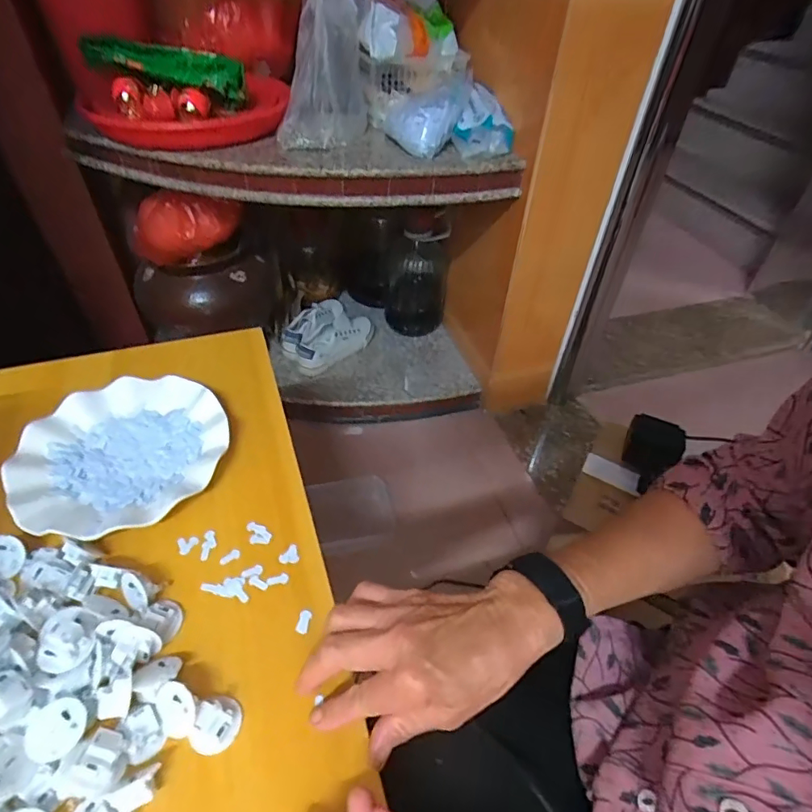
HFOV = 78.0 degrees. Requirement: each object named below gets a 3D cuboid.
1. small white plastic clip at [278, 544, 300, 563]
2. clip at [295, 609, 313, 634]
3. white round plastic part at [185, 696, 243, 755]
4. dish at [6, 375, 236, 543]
[{"bbox_3d":[-0.098,0.124,0.418,0.016,0.004,0.017,-13,47,-16],"label":"small white plastic clip"},{"bbox_3d":[-0.078,0.164,0.382,0.010,0.004,0.017,11,46,7],"label":"clip"},{"bbox_3d":[-0.122,0.205,0.324,0.027,0.016,0.032,15,46,11],"label":"white round plastic part"},{"bbox_3d":[-0.263,0.040,0.472,0.178,0.021,0.178,2,45,-2],"label":"dish"}]

